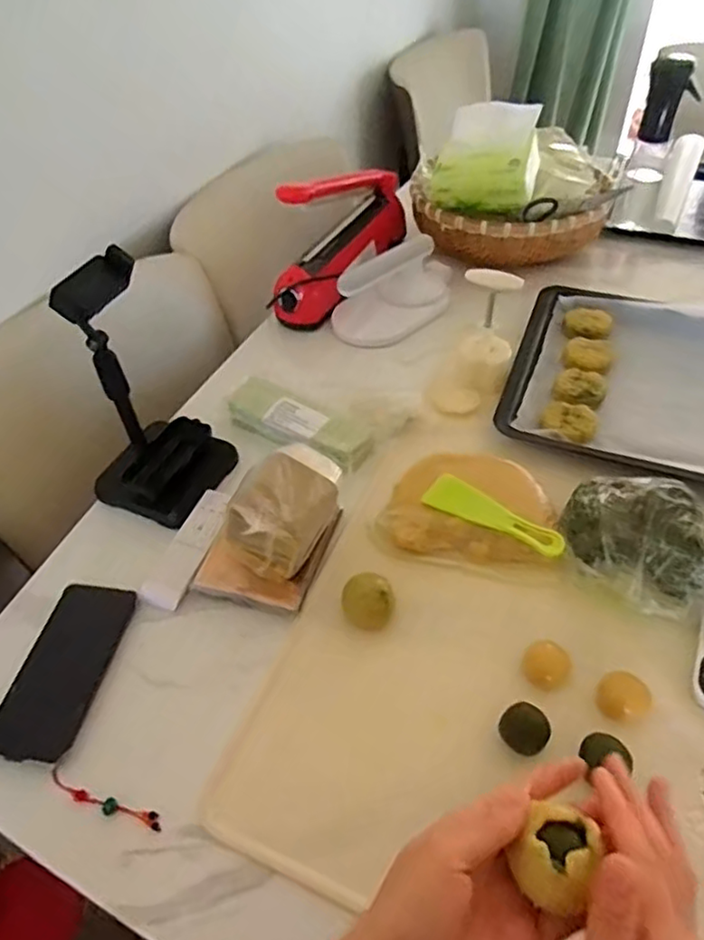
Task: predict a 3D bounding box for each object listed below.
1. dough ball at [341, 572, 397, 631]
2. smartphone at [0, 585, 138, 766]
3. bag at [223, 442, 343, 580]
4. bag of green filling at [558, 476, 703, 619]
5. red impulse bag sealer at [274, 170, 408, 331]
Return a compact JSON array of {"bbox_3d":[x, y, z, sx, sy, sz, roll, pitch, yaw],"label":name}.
[{"bbox_3d":[0.016,0.119,0.575,0.047,0.028,0.048,-1,50,2],"label":"dough ball"},{"bbox_3d":[-0.254,0.172,0.559,0.075,0.007,0.159,6,51,8],"label":"smartphone"},{"bbox_3d":[-0.060,0.040,0.596,0.072,0.101,0.123,27,57,23],"label":"bag"},{"bbox_3d":[0.261,0.058,0.581,0.116,0.068,0.135,-1,50,2],"label":"bag of green filling"},{"bbox_3d":[-0.009,-0.353,0.923,0.082,0.189,0.301,20,52,20],"label":"red impulse bag sealer"}]

